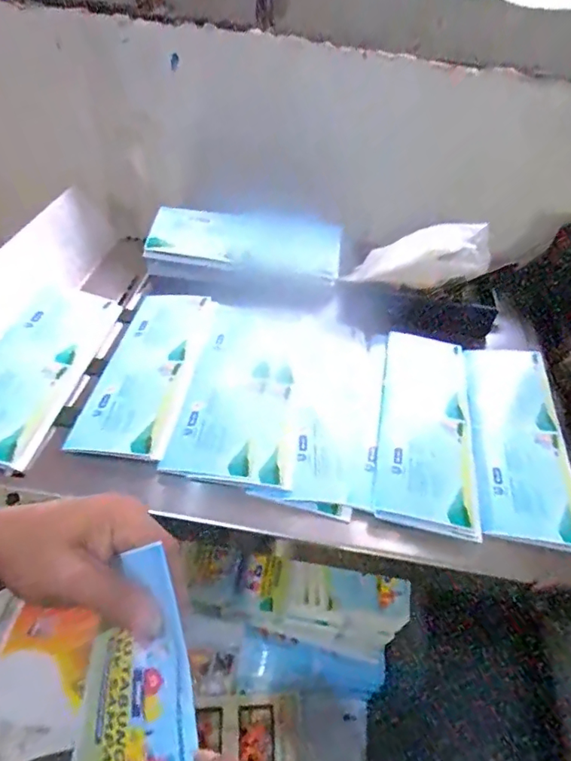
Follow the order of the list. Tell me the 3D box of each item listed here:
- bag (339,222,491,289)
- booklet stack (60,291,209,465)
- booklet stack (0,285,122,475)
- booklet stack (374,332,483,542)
[{"bbox_3d":[0.198,-0.186,0.786,0.215,0.064,0.083,-13,46,-3],"label":"bag"},{"bbox_3d":[-0.183,-0.026,0.677,0.122,0.015,0.303,8,44,0],"label":"booklet stack"},{"bbox_3d":[-0.320,-0.024,0.657,0.130,0.019,0.324,11,44,4],"label":"booklet stack"},{"bbox_3d":[0.178,0.048,0.646,0.114,0.009,0.309,11,44,3],"label":"booklet stack"}]

